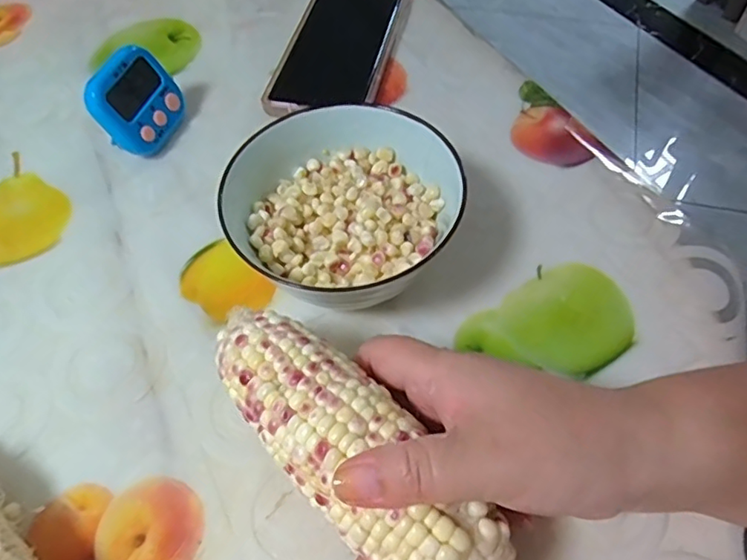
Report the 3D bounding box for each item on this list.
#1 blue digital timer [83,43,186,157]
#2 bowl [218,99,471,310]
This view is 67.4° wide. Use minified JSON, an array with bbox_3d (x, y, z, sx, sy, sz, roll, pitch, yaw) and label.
[{"bbox_3d":[-0.164,-0.121,0.385,0.024,0.059,0.062,0,54,35],"label":"blue digital timer"},{"bbox_3d":[-0.018,-0.036,0.316,0.119,0.062,0.112,-2,58,2],"label":"bowl"}]

